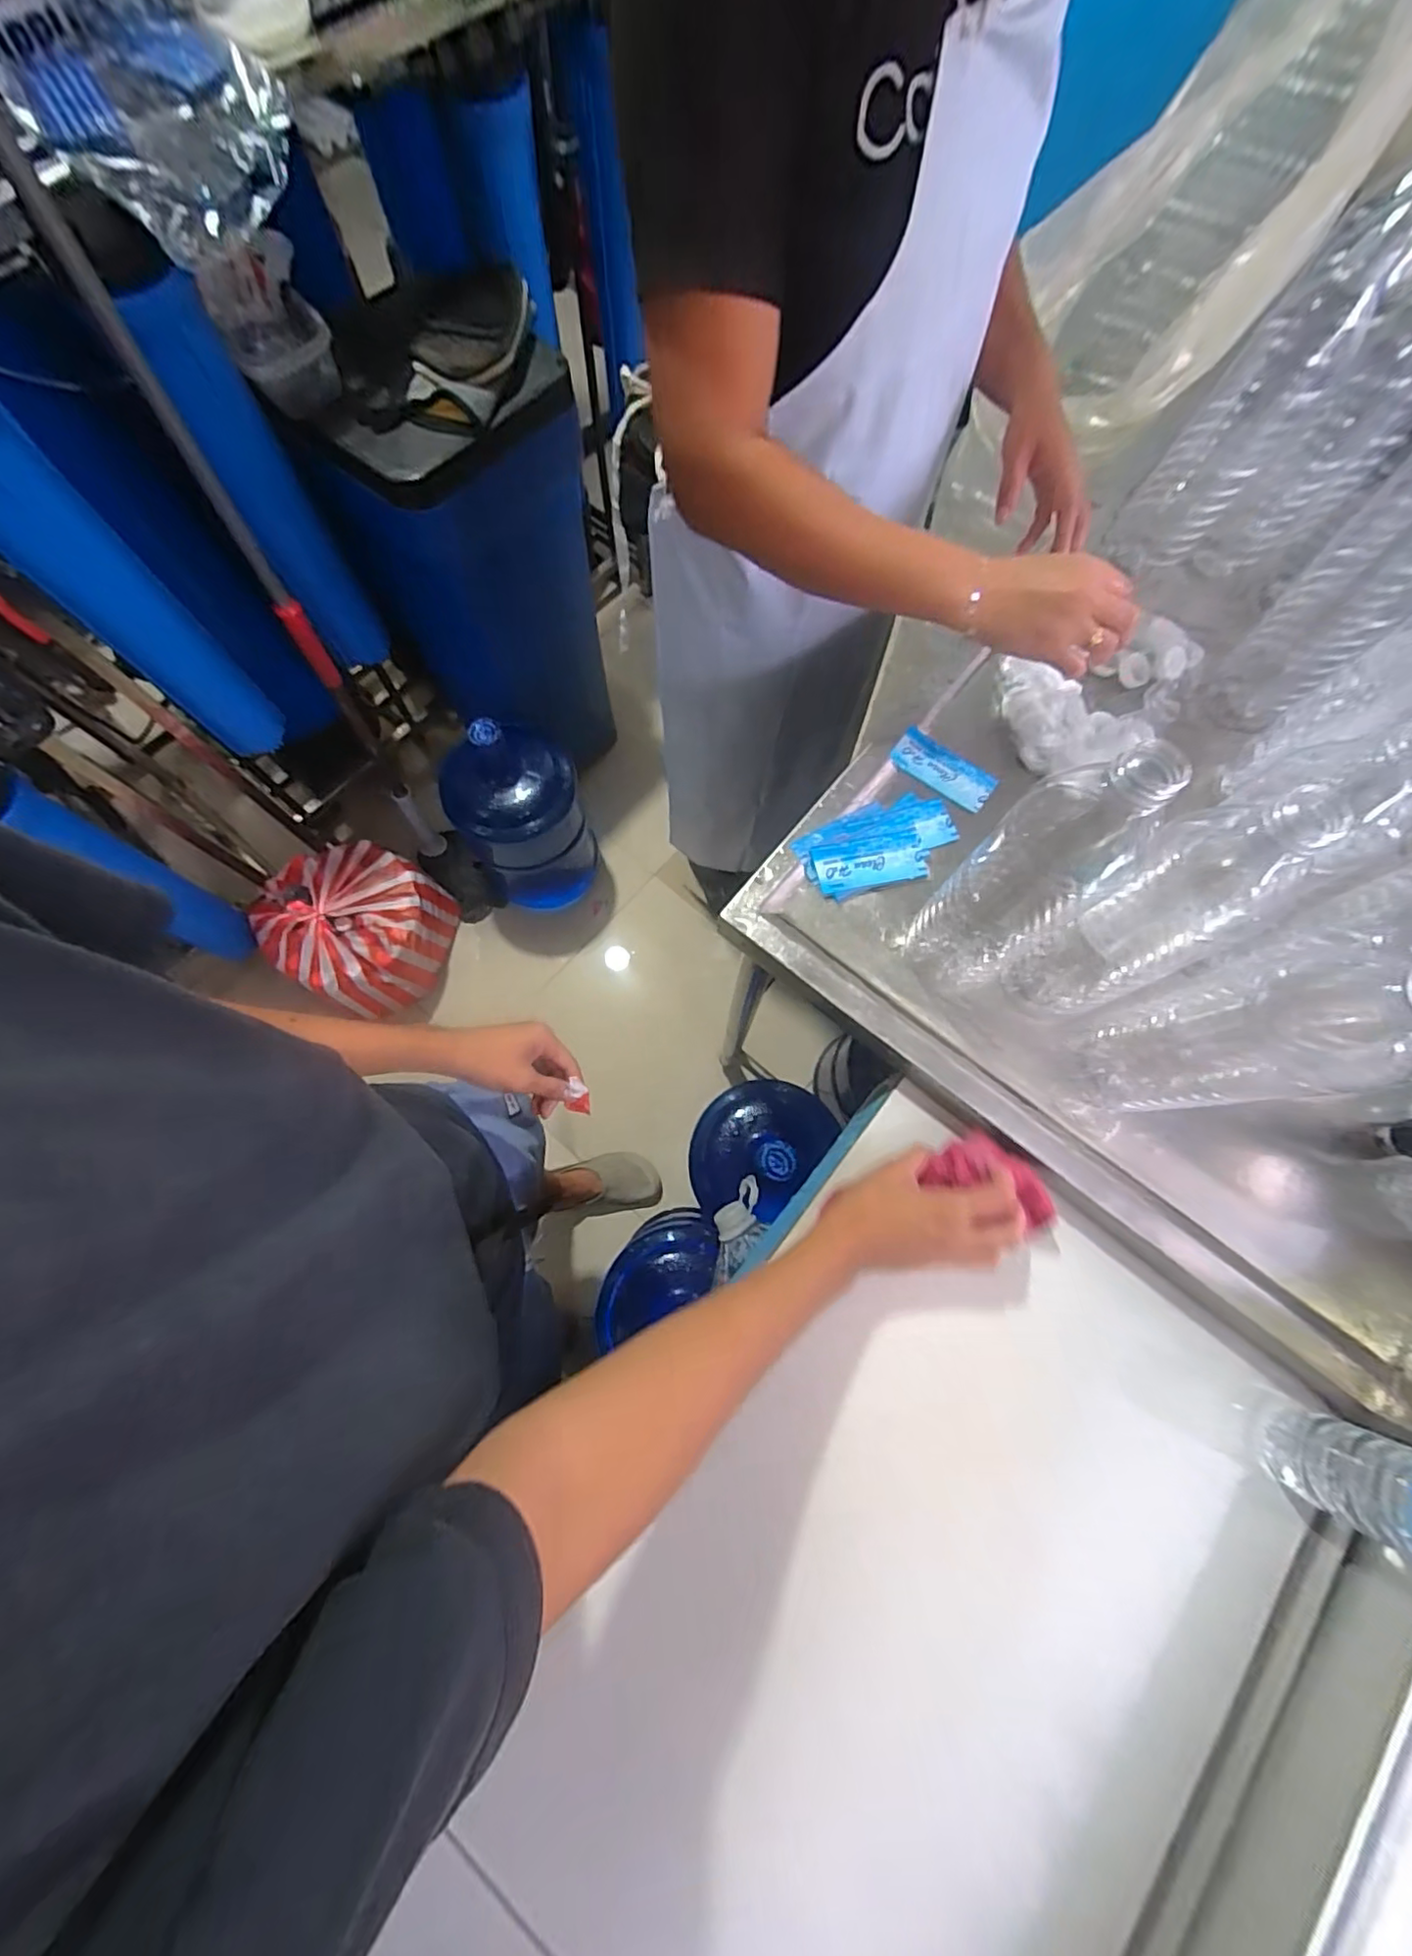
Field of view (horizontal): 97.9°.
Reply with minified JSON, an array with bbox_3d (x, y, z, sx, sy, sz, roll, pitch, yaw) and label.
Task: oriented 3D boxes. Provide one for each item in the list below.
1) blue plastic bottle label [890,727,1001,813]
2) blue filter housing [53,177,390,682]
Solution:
[{"bbox_3d":[0.228,-0.200,0.590,0.100,0.007,0.043,33,76,8],"label":"blue plastic bottle label"},{"bbox_3d":[-0.608,-0.667,0.860,0.103,0.576,0.104,-34,78,-10],"label":"blue filter housing"}]

